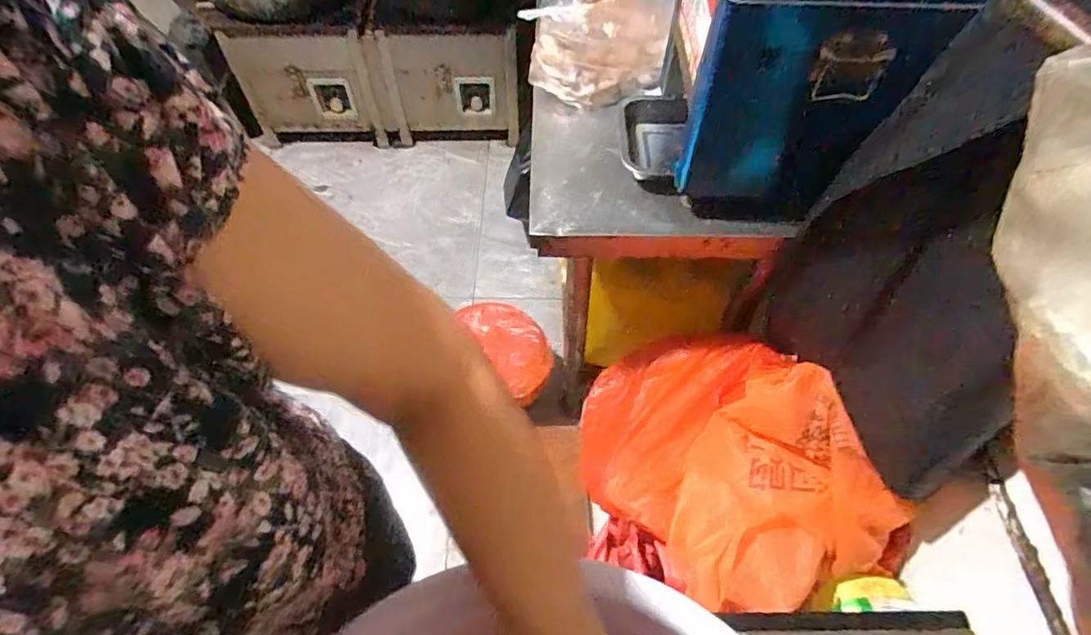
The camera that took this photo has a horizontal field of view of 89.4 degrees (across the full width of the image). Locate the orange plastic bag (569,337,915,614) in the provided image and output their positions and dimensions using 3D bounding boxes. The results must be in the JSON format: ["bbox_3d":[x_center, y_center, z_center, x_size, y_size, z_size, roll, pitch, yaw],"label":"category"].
[{"bbox_3d":[0.272,0.213,0.909,0.384,0.230,0.469,-18,59,-13],"label":"orange plastic bag"}]

